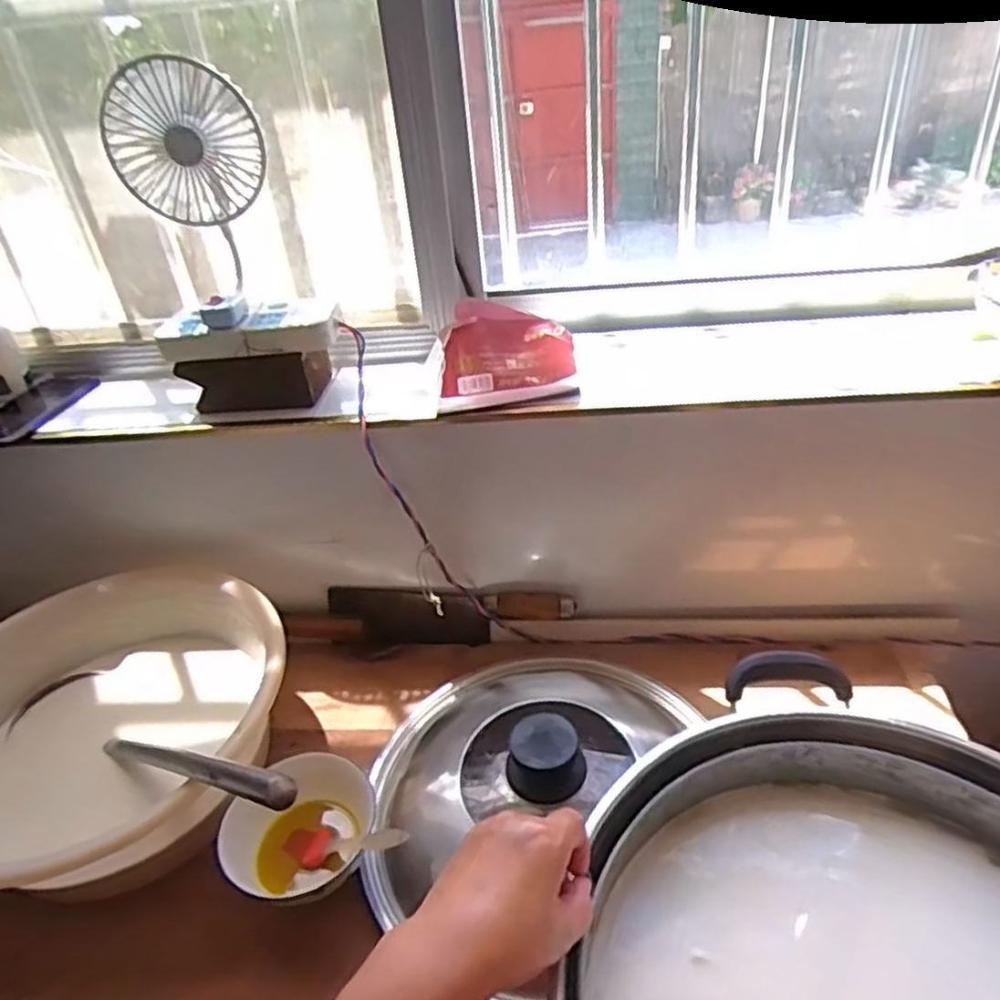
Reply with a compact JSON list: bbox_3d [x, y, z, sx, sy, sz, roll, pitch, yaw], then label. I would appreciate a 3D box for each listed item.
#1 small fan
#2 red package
[{"bbox_3d":[-0.294,-0.304,0.715,0.134,0.217,0.118,-18,35,-18],"label":"small fan"},{"bbox_3d":[0.007,-0.156,0.731,0.133,0.059,0.088,-4,34,4],"label":"red package"}]

